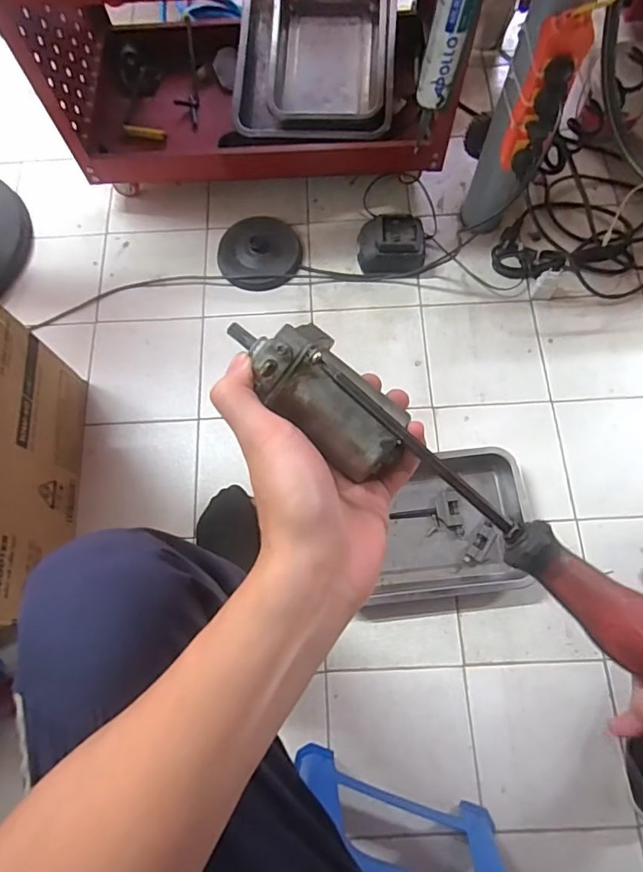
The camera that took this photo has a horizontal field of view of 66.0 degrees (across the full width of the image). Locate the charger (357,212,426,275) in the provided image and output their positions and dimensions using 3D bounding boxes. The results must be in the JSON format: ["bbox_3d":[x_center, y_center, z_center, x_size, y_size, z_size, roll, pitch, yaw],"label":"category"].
[{"bbox_3d":[0.129,-0.348,0.916,0.120,0.067,0.090,-2,72,2],"label":"charger"}]

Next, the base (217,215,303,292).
[{"bbox_3d":[-0.116,-0.349,0.939,0.151,0.036,0.148,-1,72,2],"label":"base"}]

